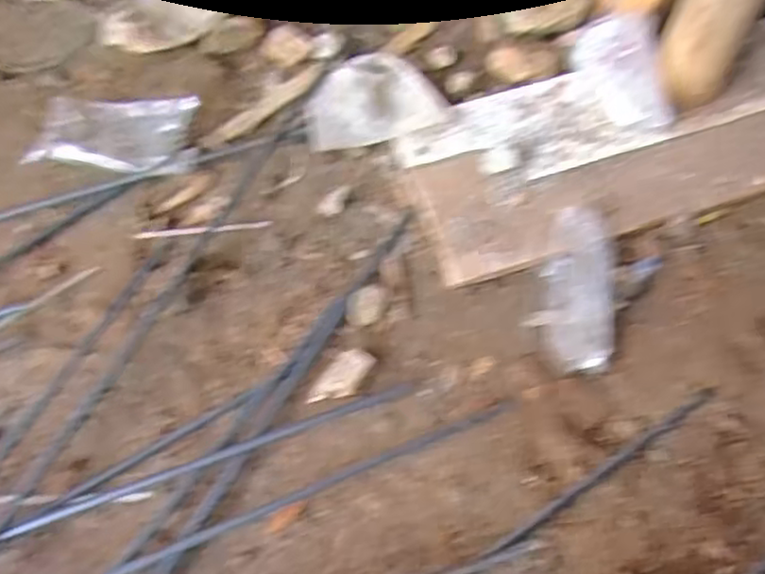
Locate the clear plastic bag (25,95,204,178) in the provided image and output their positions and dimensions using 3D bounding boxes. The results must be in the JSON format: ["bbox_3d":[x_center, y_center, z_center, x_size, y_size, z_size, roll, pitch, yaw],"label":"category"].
[{"bbox_3d":[-0.231,-0.131,0.605,0.135,0.035,0.085,-1,63,2],"label":"clear plastic bag"}]

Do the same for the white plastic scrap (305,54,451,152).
[{"bbox_3d":[-0.010,-0.171,0.623,0.118,0.018,0.103,-11,63,-3],"label":"white plastic scrap"}]

